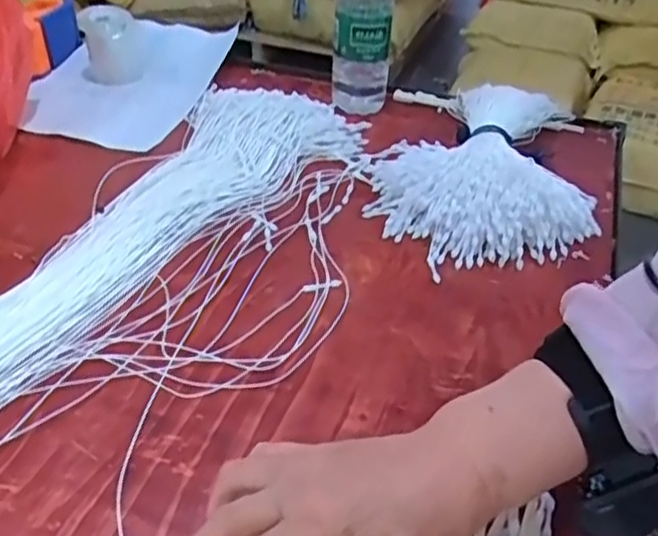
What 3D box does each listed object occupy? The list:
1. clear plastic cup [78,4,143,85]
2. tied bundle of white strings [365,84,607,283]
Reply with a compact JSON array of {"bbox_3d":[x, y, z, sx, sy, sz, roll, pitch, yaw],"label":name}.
[{"bbox_3d":[-0.270,-0.269,0.843,0.070,0.079,0.056,-10,41,-16],"label":"clear plastic cup"},{"bbox_3d":[0.150,-0.108,0.654,0.209,0.049,0.287,9,39,8],"label":"tied bundle of white strings"}]

